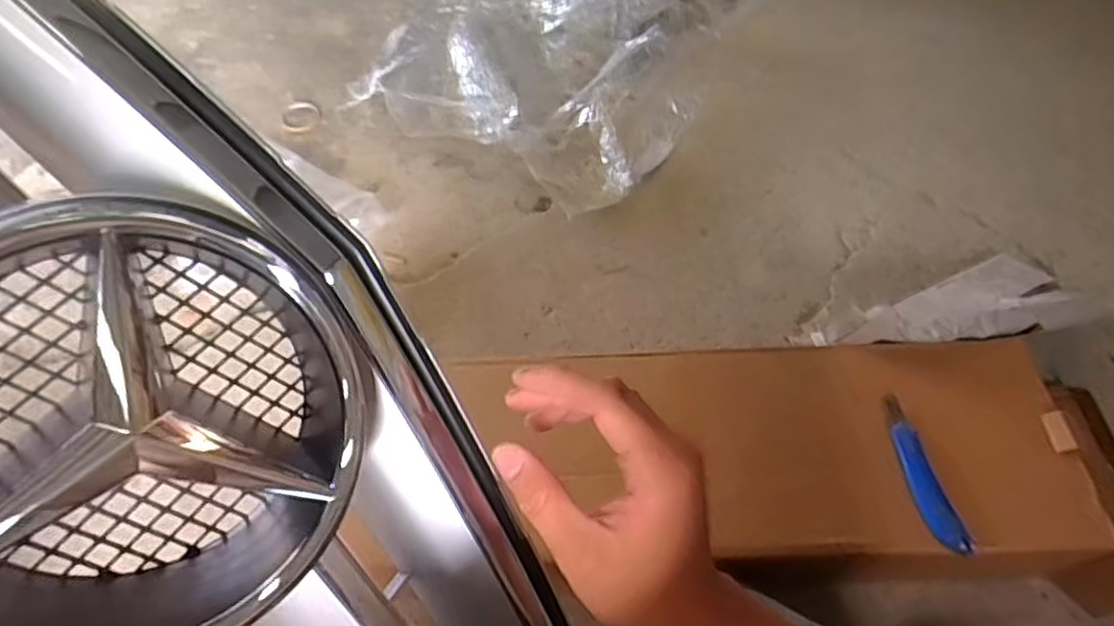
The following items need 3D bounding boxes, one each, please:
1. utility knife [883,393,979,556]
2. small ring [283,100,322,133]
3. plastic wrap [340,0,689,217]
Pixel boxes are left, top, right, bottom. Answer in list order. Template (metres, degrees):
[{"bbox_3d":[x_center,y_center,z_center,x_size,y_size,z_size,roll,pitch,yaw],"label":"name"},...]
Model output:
[{"bbox_3d":[0.415,0.180,0.756,0.040,0.023,0.188,-11,57,-8],"label":"utility knife"},{"bbox_3d":[-0.548,-0.421,1.417,0.080,0.025,0.083,0,57,0],"label":"small ring"},{"bbox_3d":[-0.053,-0.558,1.365,0.725,0.163,0.573,37,64,22],"label":"plastic wrap"}]

